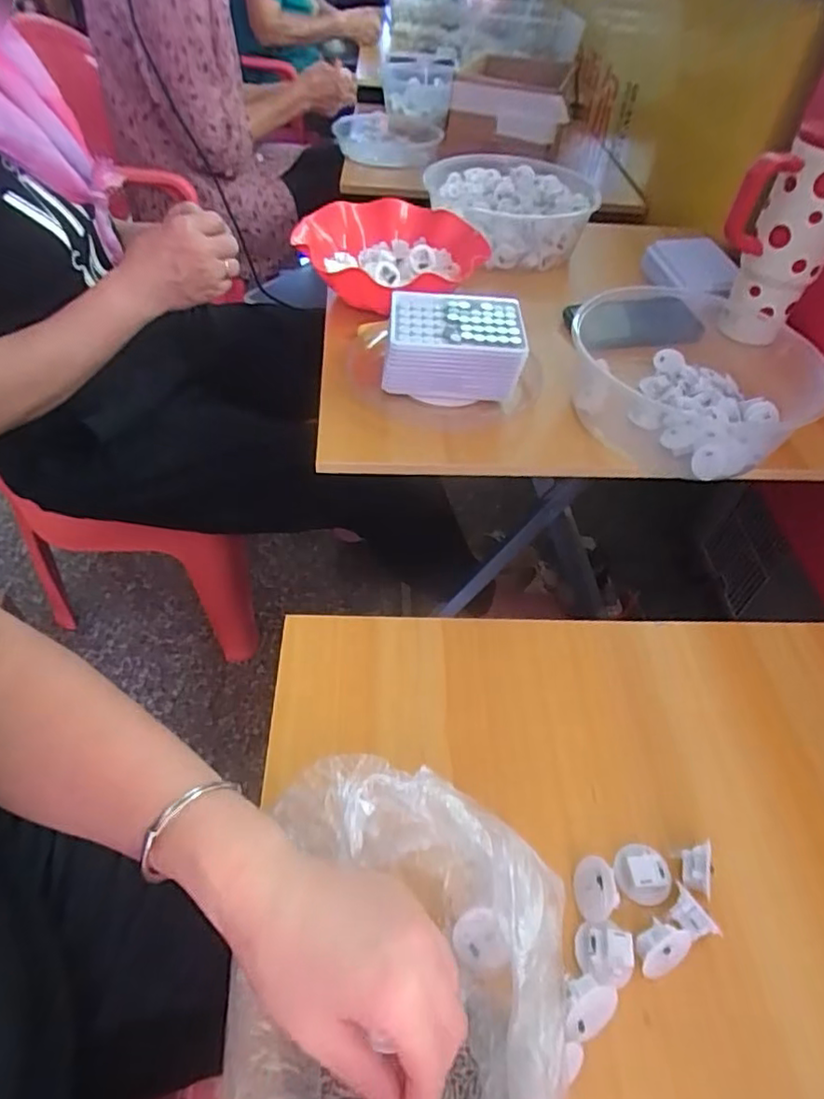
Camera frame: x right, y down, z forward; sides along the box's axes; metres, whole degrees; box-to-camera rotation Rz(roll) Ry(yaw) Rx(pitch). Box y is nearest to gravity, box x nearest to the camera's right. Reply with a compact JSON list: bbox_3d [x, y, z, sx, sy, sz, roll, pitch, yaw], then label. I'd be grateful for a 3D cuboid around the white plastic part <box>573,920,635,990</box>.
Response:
[{"bbox_3d":[0.104,0.217,0.328,0.028,0.016,0.028,2,48,-2],"label":"white plastic part"}]

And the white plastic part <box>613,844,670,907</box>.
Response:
[{"bbox_3d":[0.135,0.188,0.357,0.031,0.013,0.030,2,48,-2],"label":"white plastic part"}]

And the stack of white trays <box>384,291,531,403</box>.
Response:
[{"bbox_3d":[0.039,-0.201,0.609,0.136,0.064,0.103,0,48,-5],"label":"stack of white trays"}]

